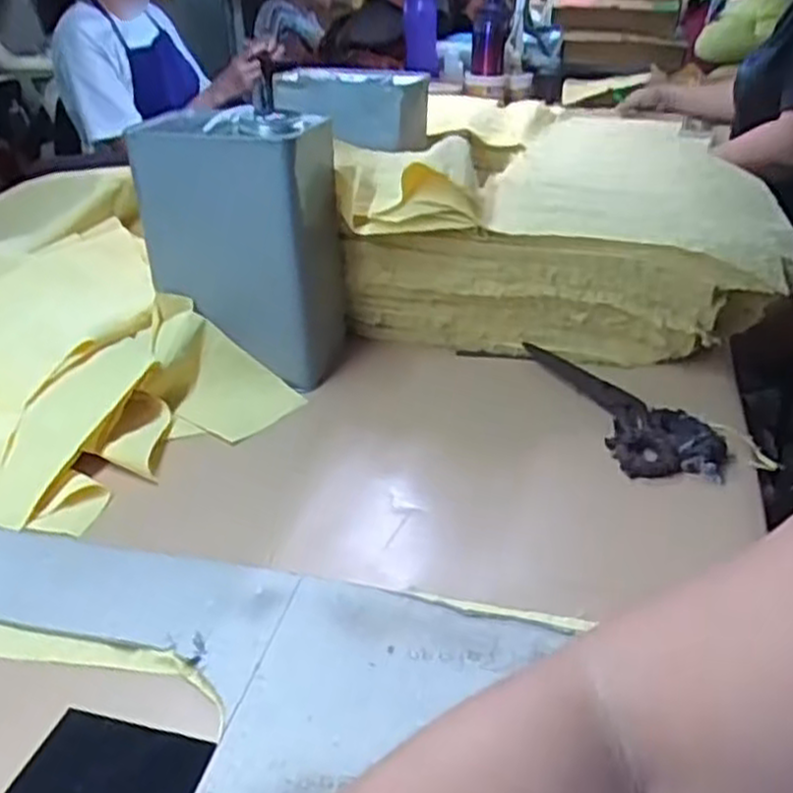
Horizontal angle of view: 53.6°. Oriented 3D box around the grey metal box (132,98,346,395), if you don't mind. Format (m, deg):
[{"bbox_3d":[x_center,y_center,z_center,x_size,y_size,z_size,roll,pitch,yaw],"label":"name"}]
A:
[{"bbox_3d":[-0.137,-0.143,0.722,0.157,0.210,0.106,5,30,10],"label":"grey metal box"}]

